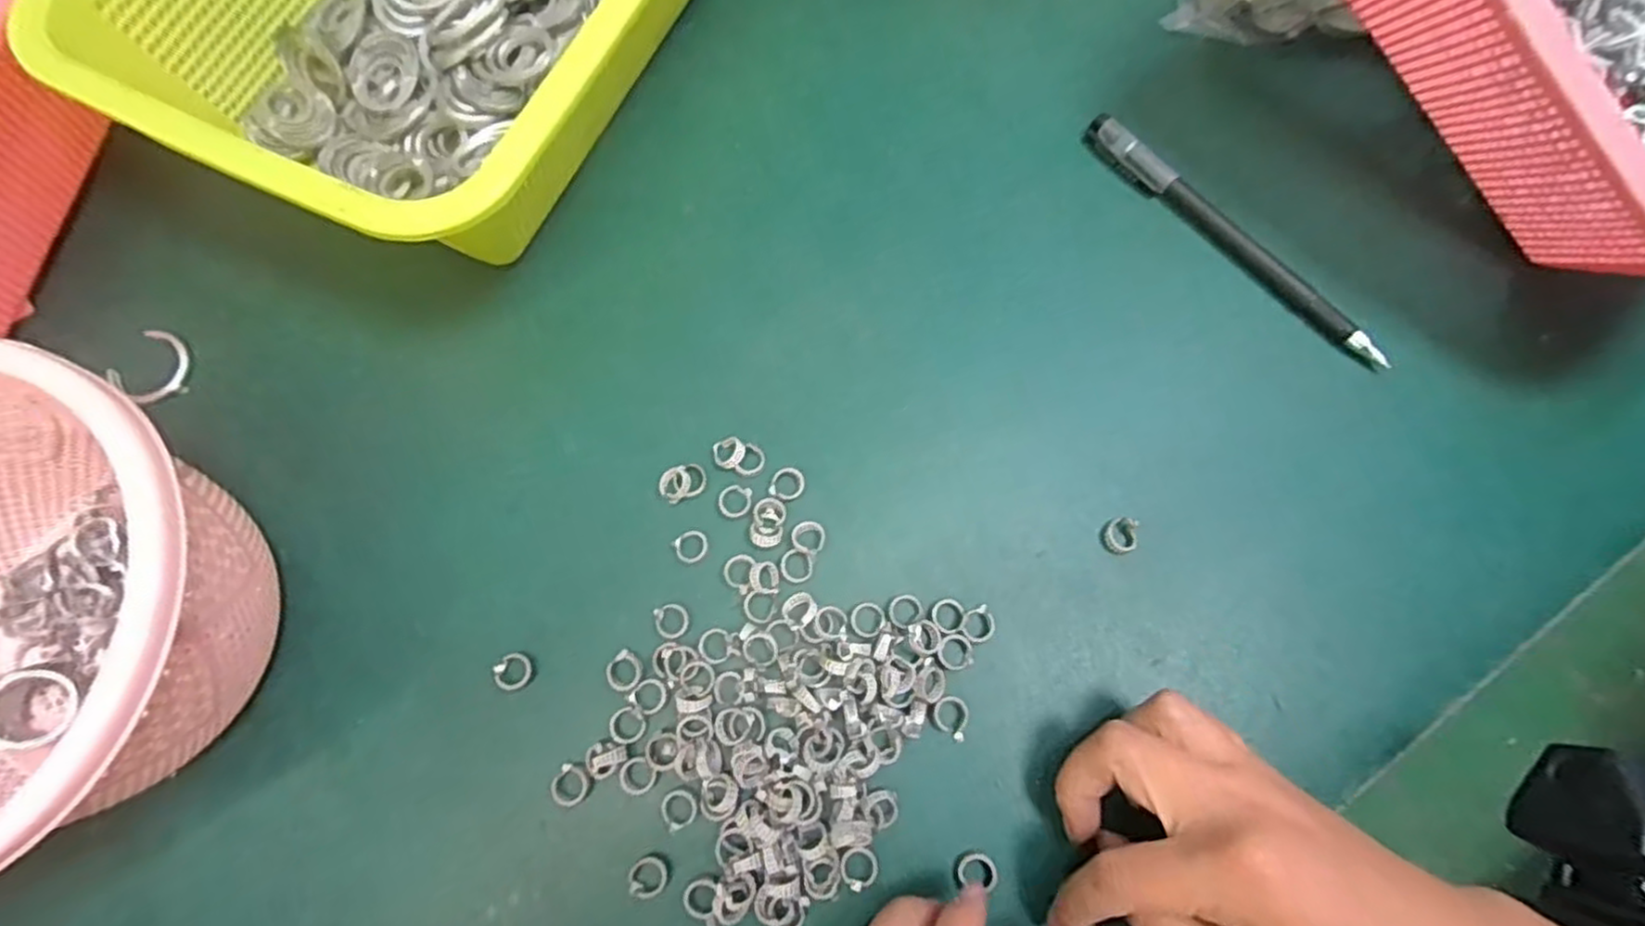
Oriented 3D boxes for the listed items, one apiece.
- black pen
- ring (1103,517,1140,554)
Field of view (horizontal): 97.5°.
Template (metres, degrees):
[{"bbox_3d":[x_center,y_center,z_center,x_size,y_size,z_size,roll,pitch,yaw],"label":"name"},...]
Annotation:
[{"bbox_3d":[0.171,-0.095,0.301,0.013,0.009,0.151,-43,81,-9],"label":"black pen"},{"bbox_3d":[0.113,0.027,0.272,0.013,0.004,0.013,6,77,1],"label":"ring"}]

